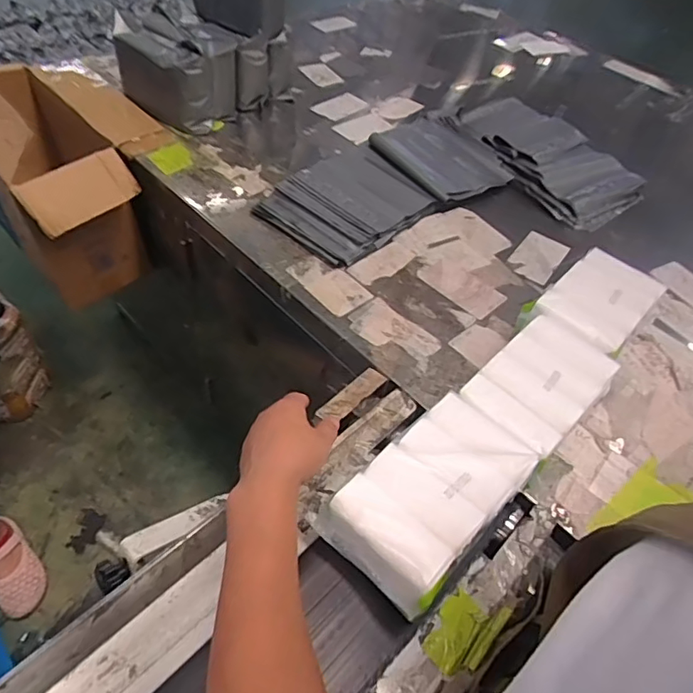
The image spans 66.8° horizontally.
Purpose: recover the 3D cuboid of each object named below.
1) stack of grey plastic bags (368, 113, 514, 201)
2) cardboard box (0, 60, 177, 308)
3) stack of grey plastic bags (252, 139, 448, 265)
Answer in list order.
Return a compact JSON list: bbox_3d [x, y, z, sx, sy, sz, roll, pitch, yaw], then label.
[{"bbox_3d":[0.187,-0.396,1.077,0.210,0.030,0.271,-24,57,-26],"label":"stack of grey plastic bags"},{"bbox_3d":[-0.598,-0.365,1.145,0.302,0.373,0.465,-34,62,-31],"label":"cardboard box"},{"bbox_3d":[0.004,-0.261,0.948,0.281,0.046,0.228,-31,60,-29],"label":"stack of grey plastic bags"}]

